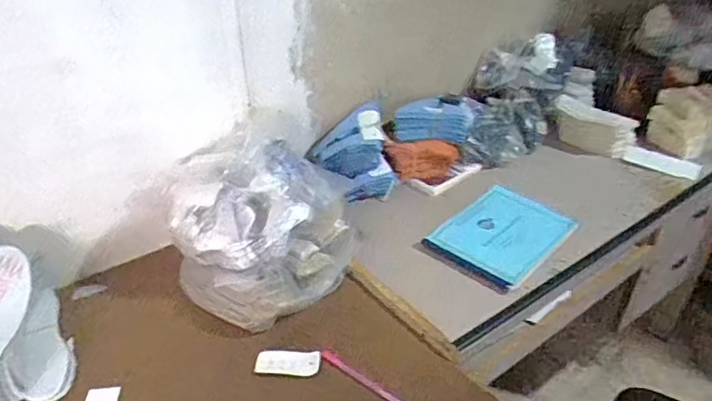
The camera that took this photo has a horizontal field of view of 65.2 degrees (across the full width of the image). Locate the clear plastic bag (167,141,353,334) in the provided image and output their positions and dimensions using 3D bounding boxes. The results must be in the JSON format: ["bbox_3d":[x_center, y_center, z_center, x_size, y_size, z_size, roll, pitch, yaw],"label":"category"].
[{"bbox_3d":[-0.168,0.055,1.051,0.331,0.220,0.323,-7,33,-9],"label":"clear plastic bag"}]

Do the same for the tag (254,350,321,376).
[{"bbox_3d":[-0.114,0.271,0.935,0.107,0.008,0.047,2,40,2],"label":"tag"}]

